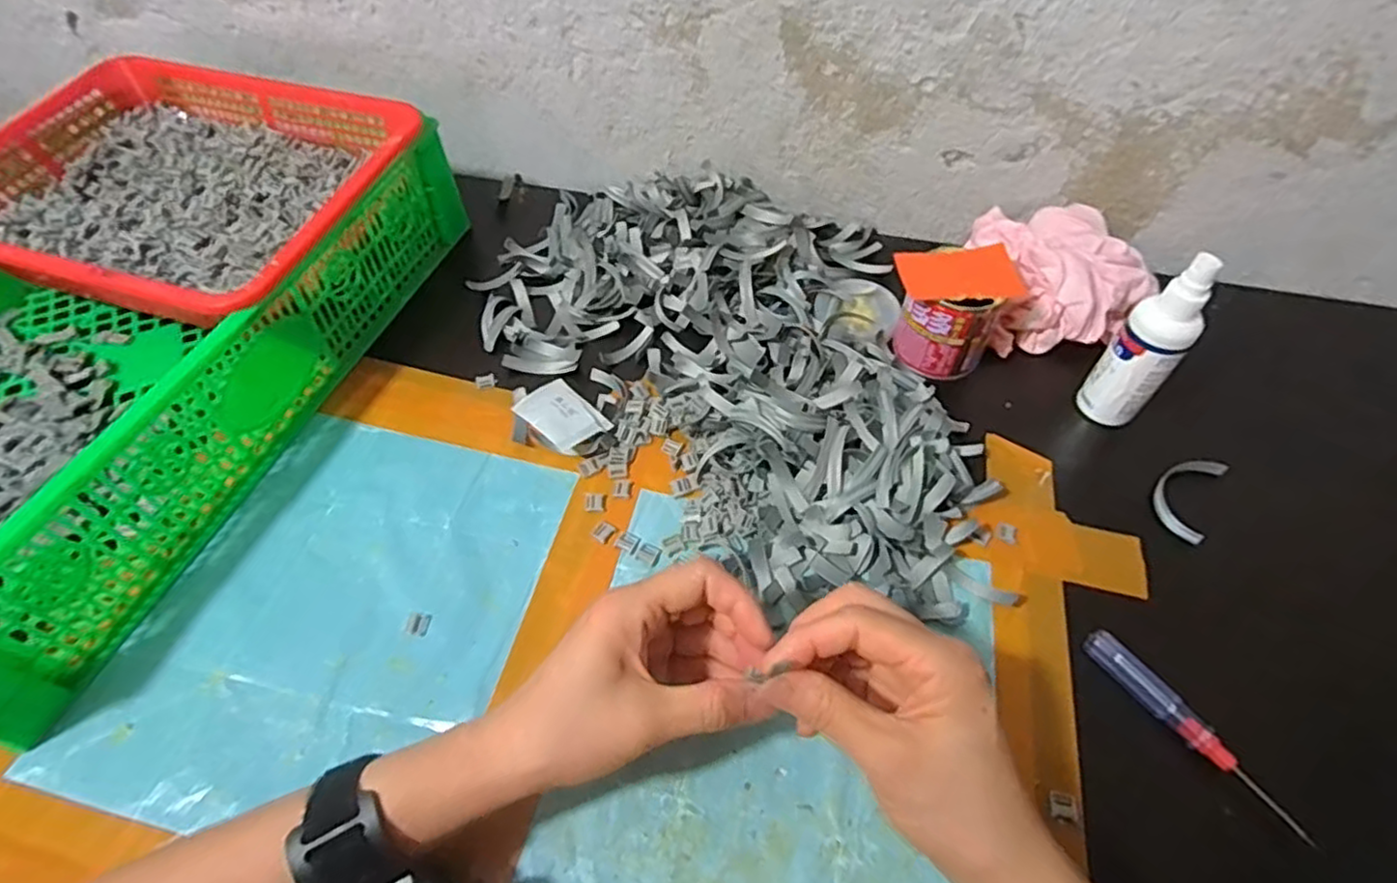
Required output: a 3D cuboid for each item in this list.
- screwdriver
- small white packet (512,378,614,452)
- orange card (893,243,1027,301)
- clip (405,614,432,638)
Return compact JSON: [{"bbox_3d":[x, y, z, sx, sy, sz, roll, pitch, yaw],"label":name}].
[{"bbox_3d":[0.253,0.149,0.357,0.013,0.014,0.118,-26,57,-19],"label":"screwdriver"},{"bbox_3d":[-0.094,-0.019,0.470,0.040,0.009,0.064,-38,57,-24],"label":"small white packet"},{"bbox_3d":[0.180,-0.116,0.474,0.081,0.006,0.050,-6,53,-5],"label":"orange card"},{"bbox_3d":[-0.159,0.104,0.391,0.013,0.004,0.013,2,52,1],"label":"clip"}]

